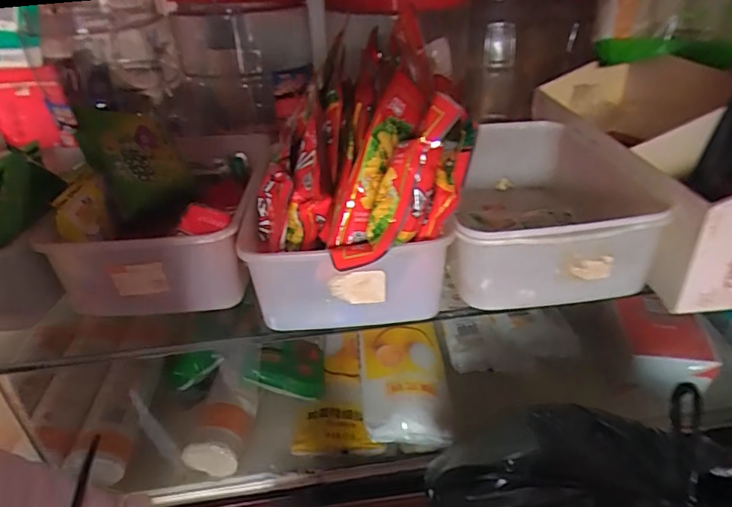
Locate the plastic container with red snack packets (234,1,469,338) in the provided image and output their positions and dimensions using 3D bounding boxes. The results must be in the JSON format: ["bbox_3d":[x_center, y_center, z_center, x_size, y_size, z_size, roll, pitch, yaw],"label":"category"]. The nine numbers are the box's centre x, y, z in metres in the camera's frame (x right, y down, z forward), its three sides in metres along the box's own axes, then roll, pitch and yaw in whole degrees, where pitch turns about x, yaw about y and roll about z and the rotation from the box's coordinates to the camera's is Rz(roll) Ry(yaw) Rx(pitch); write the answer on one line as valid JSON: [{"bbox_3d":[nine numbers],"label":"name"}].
[{"bbox_3d":[-0.007,-0.089,0.565,0.249,0.214,0.302,-6,31,-6],"label":"plastic container with red snack packets"}]

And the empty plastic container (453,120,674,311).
[{"bbox_3d":[0.204,-0.064,0.633,0.196,0.104,0.343,0,31,4],"label":"empty plastic container"}]

